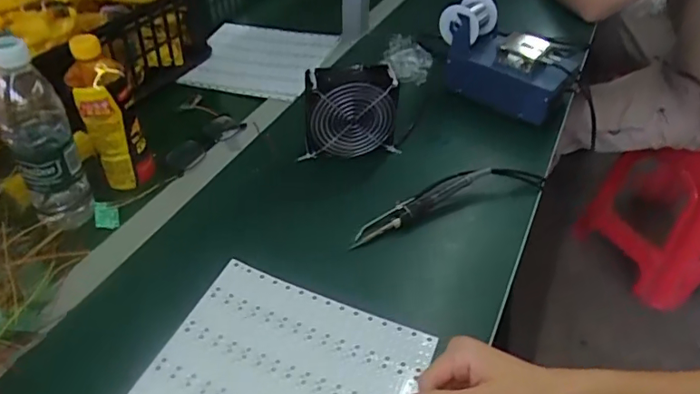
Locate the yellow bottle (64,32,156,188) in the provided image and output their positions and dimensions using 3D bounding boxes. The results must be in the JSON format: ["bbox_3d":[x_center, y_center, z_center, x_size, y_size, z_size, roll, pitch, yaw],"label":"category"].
[{"bbox_3d":[-0.287,-0.100,0.637,0.067,0.180,0.056,-19,46,-22],"label":"yellow bottle"}]

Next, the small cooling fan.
[{"bbox_3d":[0.001,-0.115,0.712,0.124,0.125,0.041,-12,44,-15],"label":"small cooling fan"}]

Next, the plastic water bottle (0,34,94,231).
[{"bbox_3d":[-0.337,-0.060,0.577,0.062,0.219,0.068,-26,49,-28],"label":"plastic water bottle"}]

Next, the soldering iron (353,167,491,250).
[{"bbox_3d":[0.092,0.005,0.664,0.214,0.020,0.027,-23,47,-25],"label":"soldering iron"}]

